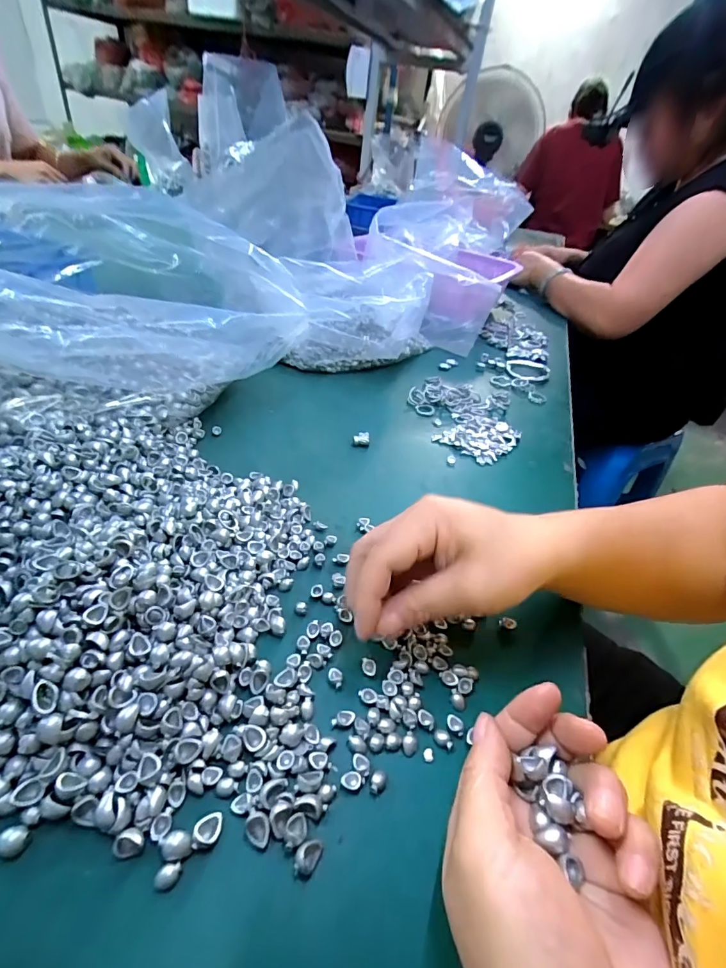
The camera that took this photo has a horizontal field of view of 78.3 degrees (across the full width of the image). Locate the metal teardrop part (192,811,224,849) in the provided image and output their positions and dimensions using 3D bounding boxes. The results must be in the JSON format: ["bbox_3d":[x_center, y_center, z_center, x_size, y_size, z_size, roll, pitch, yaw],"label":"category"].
[{"bbox_3d":[-0.065,0.146,0.189,0.013,0.005,0.010,-11,43,-23],"label":"metal teardrop part"}]

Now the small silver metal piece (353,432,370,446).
[{"bbox_3d":[-0.002,-0.045,0.444,0.016,0.011,0.014,3,38,-6],"label":"small silver metal piece"}]

